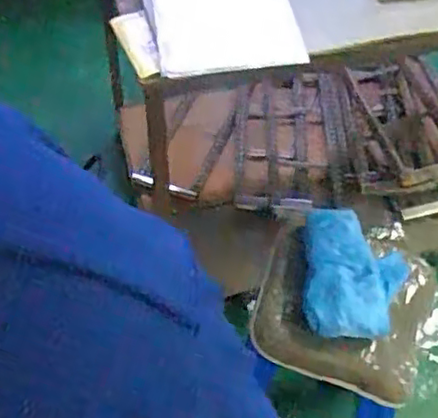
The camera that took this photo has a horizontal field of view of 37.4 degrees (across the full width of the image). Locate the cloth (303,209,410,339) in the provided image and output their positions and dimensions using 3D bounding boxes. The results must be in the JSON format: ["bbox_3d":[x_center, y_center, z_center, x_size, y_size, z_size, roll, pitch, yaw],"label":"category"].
[{"bbox_3d":[0.245,0.105,1.151,0.180,0.049,0.254,7,52,3],"label":"cloth"}]

